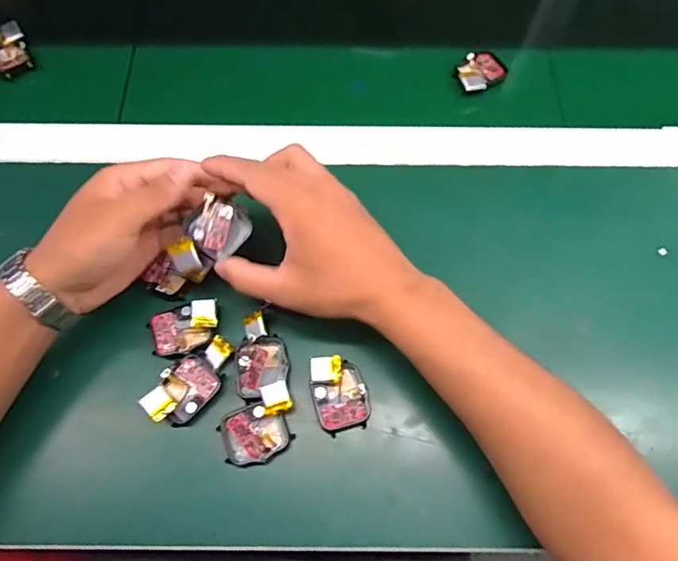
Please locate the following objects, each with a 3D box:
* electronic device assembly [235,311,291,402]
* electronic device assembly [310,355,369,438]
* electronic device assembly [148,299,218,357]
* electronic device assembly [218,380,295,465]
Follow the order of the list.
[{"bbox_3d":[-0.057,0.053,0.360,0.038,0.017,0.062,-5,69,-2],"label":"electronic device assembly"},{"bbox_3d":[0.000,0.080,0.354,0.037,0.021,0.051,-13,69,-5],"label":"electronic device assembly"},{"bbox_3d":[-0.114,0.036,0.370,0.049,0.015,0.035,-10,69,-4],"label":"electronic device assembly"},{"bbox_3d":[-0.054,0.102,0.343,0.056,0.015,0.040,-34,73,-12],"label":"electronic device assembly"}]

